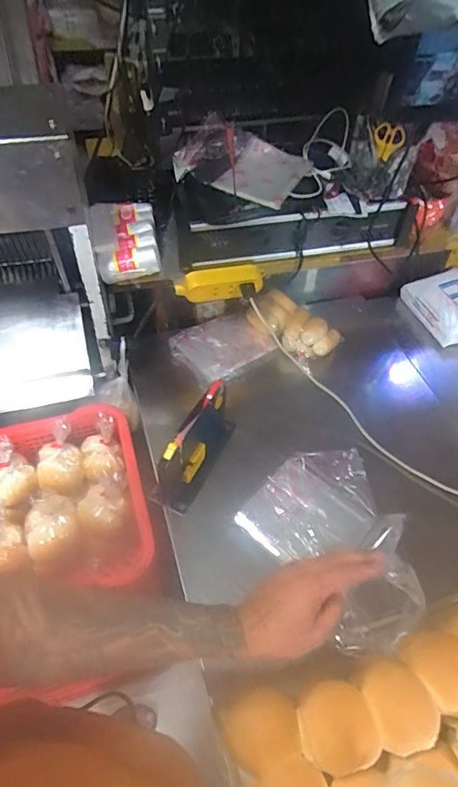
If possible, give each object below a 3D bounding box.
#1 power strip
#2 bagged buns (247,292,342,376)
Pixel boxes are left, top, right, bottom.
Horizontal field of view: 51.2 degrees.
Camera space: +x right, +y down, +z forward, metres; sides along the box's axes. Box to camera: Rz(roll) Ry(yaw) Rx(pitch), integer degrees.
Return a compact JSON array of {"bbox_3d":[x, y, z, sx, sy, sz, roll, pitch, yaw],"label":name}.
[{"bbox_3d":[-0.018,-0.208,0.924,0.169,0.061,0.035,-11,52,-12],"label":"power strip"},{"bbox_3d":[0.149,-0.149,1.068,0.135,0.061,0.190,-33,59,-26],"label":"bagged buns"}]

